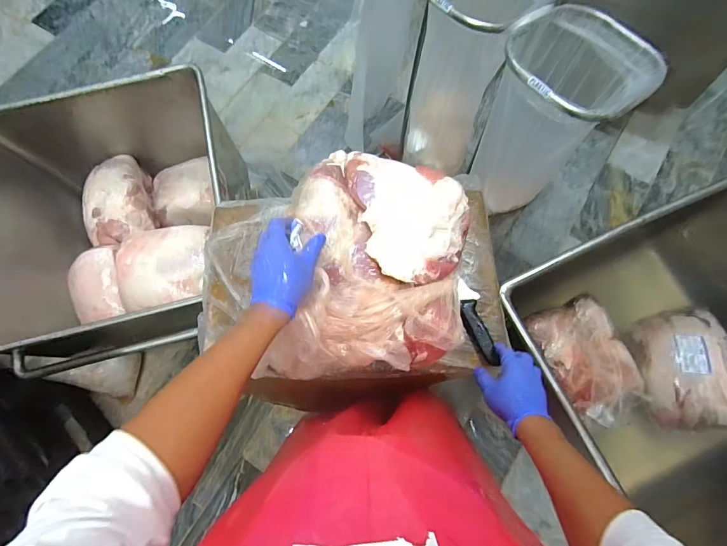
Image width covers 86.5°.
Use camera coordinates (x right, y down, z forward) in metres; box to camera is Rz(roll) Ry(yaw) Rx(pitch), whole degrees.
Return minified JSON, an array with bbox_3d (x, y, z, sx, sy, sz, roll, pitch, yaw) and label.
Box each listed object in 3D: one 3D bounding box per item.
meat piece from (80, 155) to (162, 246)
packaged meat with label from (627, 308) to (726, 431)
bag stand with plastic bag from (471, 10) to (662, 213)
[{"bbox_3d":[-0.817,-0.226,1.291,0.186,0.143,0.305,-12,73,-3],"label":"meat piece"},{"bbox_3d":[0.890,0.259,1.058,0.252,0.091,0.307,-4,73,0],"label":"packaged meat with label"},{"bbox_3d":[0.511,-0.397,1.187,0.333,0.735,0.304,-39,76,-10],"label":"bag stand with plastic bag"}]

